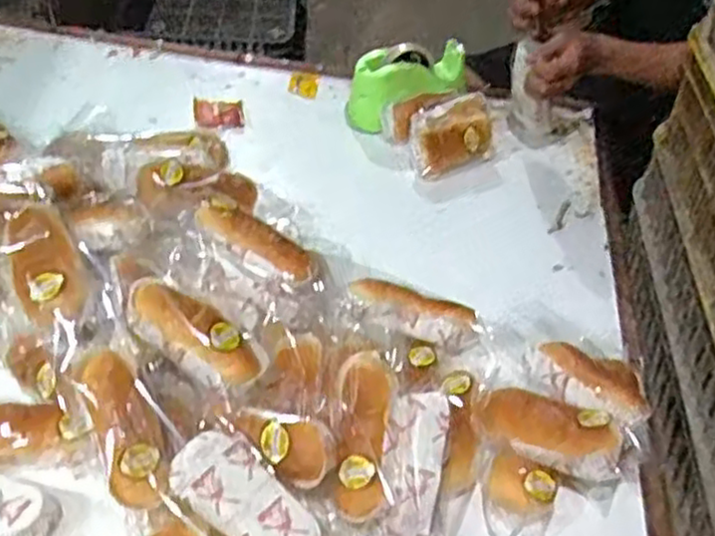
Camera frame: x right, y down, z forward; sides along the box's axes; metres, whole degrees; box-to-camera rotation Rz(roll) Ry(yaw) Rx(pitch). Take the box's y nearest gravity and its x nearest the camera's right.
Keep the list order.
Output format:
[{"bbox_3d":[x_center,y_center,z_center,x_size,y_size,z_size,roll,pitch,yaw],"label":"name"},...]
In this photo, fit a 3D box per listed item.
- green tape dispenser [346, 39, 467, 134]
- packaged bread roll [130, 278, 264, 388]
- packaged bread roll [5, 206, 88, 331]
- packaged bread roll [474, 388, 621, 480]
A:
[{"bbox_3d":[0.078,-0.290,1.185,0.200,0.109,0.085,-24,50,-26],"label":"green tape dispenser"},{"bbox_3d":[-0.148,0.061,0.674,0.132,0.037,0.051,35,45,-2],"label":"packaged bread roll"},{"bbox_3d":[-0.311,-0.003,0.739,0.064,0.039,0.148,-18,48,-21],"label":"packaged bread roll"},{"bbox_3d":[0.176,0.149,0.693,0.146,0.039,0.063,14,38,38],"label":"packaged bread roll"}]

